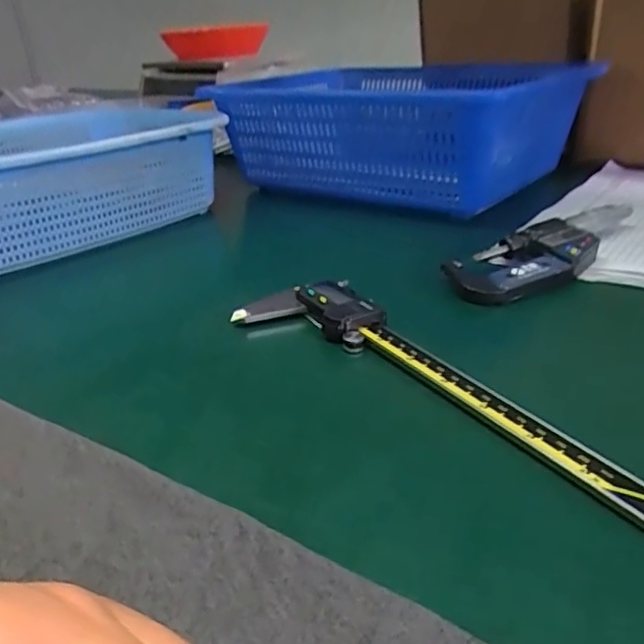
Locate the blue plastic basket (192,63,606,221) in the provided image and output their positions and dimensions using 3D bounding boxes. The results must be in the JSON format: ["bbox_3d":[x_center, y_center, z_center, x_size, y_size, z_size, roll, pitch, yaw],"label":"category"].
[{"bbox_3d":[0.079,-0.193,0.604,0.316,0.108,0.254,18,34,36],"label":"blue plastic basket"}]

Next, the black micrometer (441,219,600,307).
[{"bbox_3d":[0.130,-0.040,0.391,0.105,0.024,0.053,-20,31,-28],"label":"black micrometer"}]

